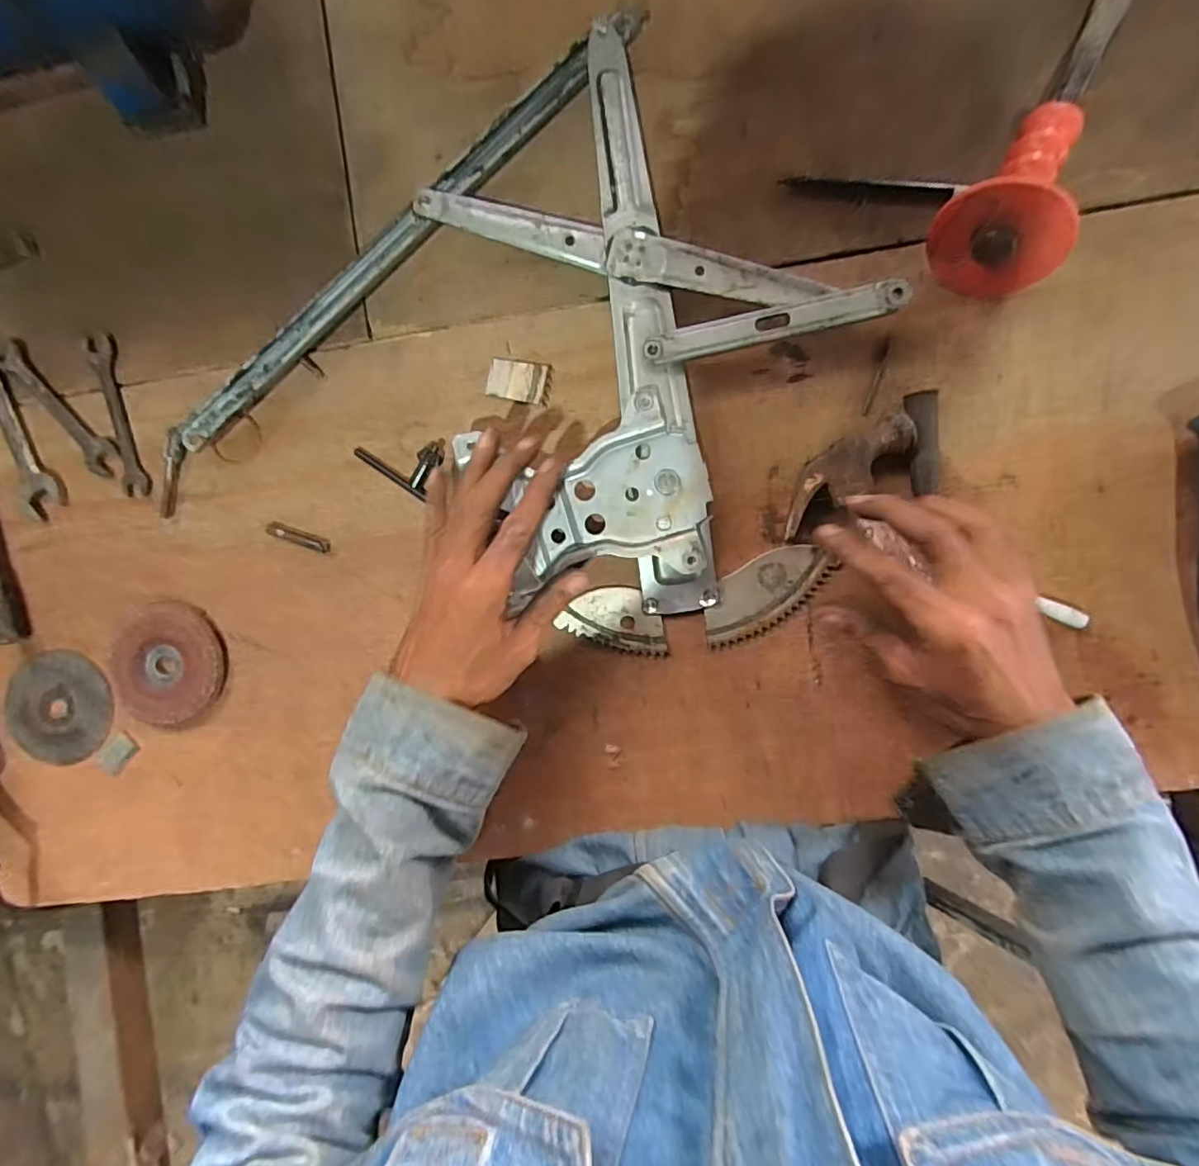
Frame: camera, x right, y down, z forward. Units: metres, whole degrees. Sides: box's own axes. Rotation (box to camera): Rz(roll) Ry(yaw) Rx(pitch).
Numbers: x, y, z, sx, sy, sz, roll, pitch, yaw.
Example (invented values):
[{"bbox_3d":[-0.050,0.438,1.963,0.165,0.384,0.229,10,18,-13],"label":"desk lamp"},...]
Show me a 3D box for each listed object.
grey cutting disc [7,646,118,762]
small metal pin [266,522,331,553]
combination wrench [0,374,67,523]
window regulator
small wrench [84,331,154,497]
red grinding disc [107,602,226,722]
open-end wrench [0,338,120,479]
[{"bbox_3d":[-0.412,0.095,0.442,0.087,0.011,0.085,0,92,5],"label":"grey cutting disc"},{"bbox_3d":[-0.220,-0.034,0.423,0.048,0.004,0.010,19,92,4],"label":"small metal pin"},{"bbox_3d":[-0.457,-0.140,0.438,0.031,0.006,0.191,-26,88,4],"label":"combination wrench"},{"bbox_3d":[-0.040,-0.175,0.397,0.462,0.033,0.381,19,92,4],"label":"window regulator"},{"bbox_3d":[-0.362,-0.126,0.436,0.021,0.005,0.123,-15,89,4],"label":"small wrench"},{"bbox_3d":[-0.319,0.061,0.427,0.076,0.014,0.088,21,92,4],"label":"red grinding disc"},{"bbox_3d":[-0.408,-0.131,0.437,0.025,0.004,0.127,-41,88,3],"label":"open-end wrench"}]

